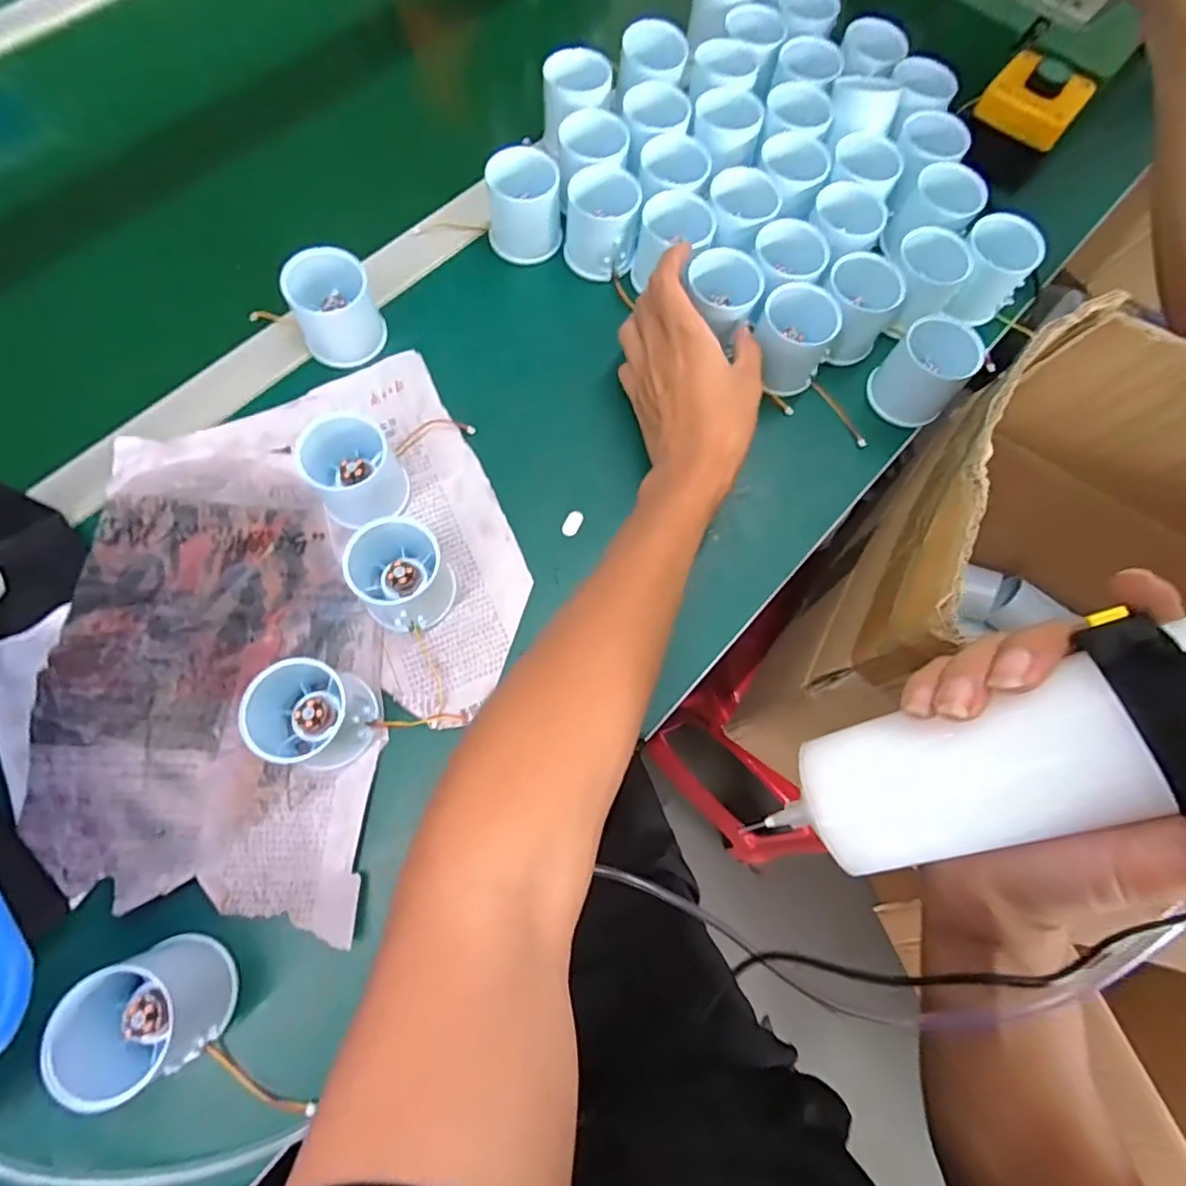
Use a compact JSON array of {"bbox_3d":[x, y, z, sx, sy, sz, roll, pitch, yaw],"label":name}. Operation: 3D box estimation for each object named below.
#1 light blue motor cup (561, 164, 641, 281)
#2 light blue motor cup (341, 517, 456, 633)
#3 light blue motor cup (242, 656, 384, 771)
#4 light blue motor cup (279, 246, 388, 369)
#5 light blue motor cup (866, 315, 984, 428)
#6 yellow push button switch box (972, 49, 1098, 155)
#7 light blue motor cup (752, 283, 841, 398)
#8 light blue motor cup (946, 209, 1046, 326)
[{"bbox_3d":[0.004,-0.273,0.441,0.055,0.047,0.058,2,71,-2],"label":"light blue motor cup"},{"bbox_3d":[-0.115,-0.015,0.350,0.054,0.043,0.064,-33,75,-13],"label":"light blue motor cup"},{"bbox_3d":[-0.153,0.063,0.317,0.060,0.051,0.051,19,71,4],"label":"light blue motor cup"},{"bbox_3d":[-0.173,-0.197,0.399,0.049,0.052,0.052,1,71,-2],"label":"light blue motor cup"},{"bbox_3d":[0.230,-0.153,0.414,0.052,0.054,0.052,1,71,-2],"label":"light blue motor cup"},{"bbox_3d":[0.354,-0.396,0.476,0.070,0.026,0.072,38,73,10],"label":"yellow push button switch box"},{"bbox_3d":[0.137,-0.174,0.411,0.049,0.046,0.051,1,71,-2],"label":"light blue motor cup"},{"bbox_3d":[0.290,-0.235,0.438,0.050,0.058,0.054,1,71,-2],"label":"light blue motor cup"}]

